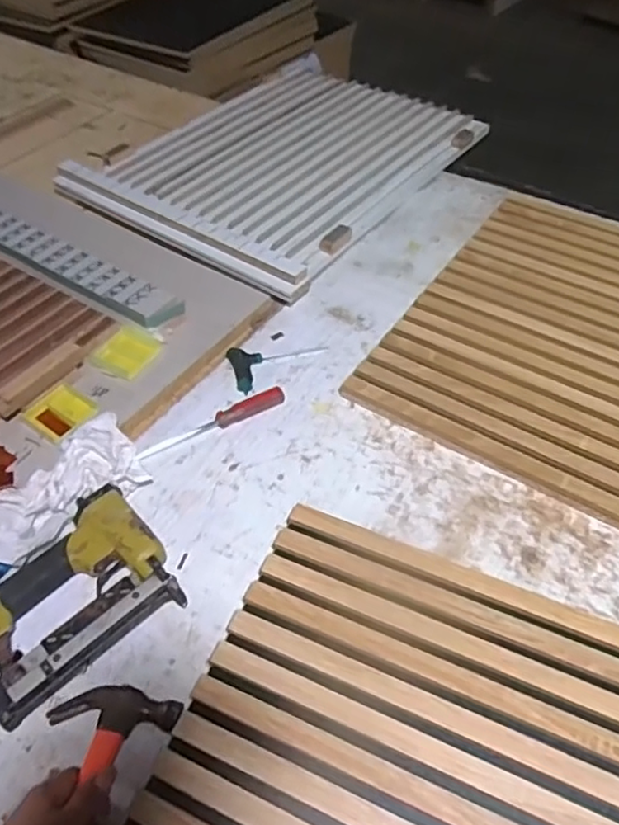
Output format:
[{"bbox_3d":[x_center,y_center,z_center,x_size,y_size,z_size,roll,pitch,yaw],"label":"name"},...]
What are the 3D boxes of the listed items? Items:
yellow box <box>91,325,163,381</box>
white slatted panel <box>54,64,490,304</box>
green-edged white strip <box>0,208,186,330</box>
[{"bbox_3d":[-0.230,-0.075,0.793,0.066,0.014,0.067,22,53,19],"label":"yellow box"},{"bbox_3d":[-0.046,-0.451,1.117,0.489,0.037,0.646,29,55,23],"label":"white slatted panel"},{"bbox_3d":[-0.413,-0.247,0.911,0.564,0.025,0.063,27,54,22],"label":"green-edged white strip"}]

